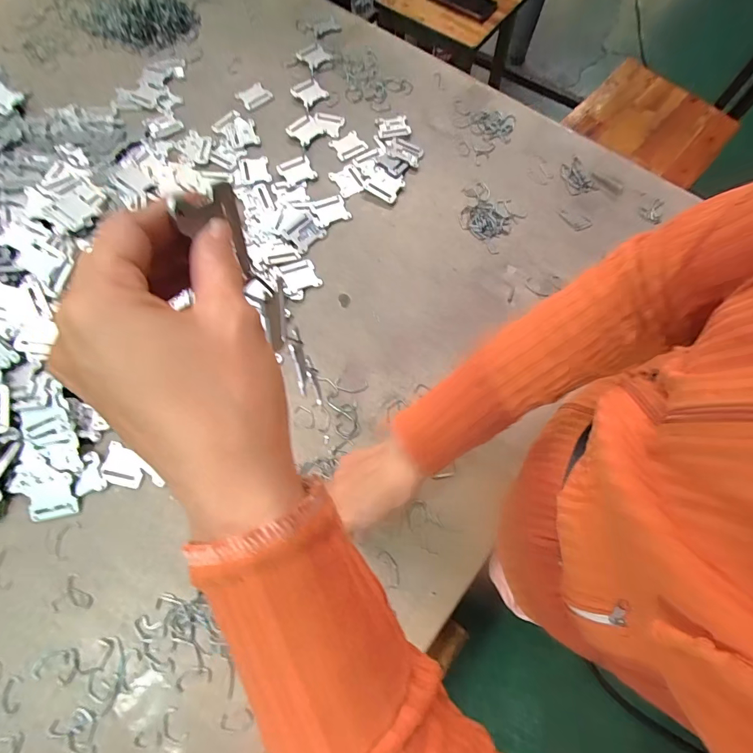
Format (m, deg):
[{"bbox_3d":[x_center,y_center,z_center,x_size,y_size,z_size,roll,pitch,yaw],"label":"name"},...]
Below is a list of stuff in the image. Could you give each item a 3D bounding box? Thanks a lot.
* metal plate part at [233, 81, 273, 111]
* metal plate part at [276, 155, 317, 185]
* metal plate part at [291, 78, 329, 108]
[{"bbox_3d":[-0.194,-0.446,0.640,0.049,0.006,0.038,-38,76,-13],"label":"metal plate part"},{"bbox_3d":[-0.118,-0.305,0.599,0.049,0.007,0.041,-25,73,-10],"label":"metal plate part"},{"bbox_3d":[-0.109,-0.460,0.654,0.050,0.006,0.044,-38,81,-14],"label":"metal plate part"}]

